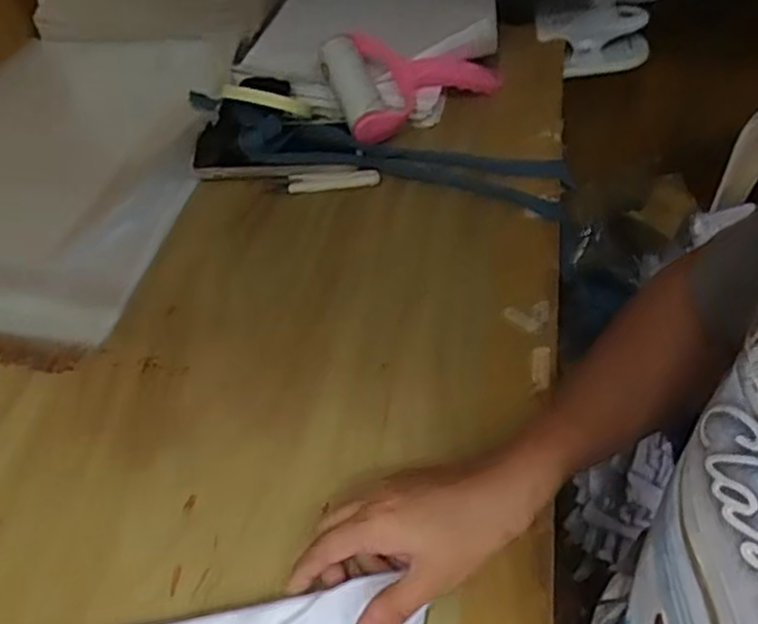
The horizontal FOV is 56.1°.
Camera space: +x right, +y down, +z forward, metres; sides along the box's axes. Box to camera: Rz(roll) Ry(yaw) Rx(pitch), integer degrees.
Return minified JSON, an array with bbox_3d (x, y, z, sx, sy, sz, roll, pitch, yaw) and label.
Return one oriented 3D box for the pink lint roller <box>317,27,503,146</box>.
[{"bbox_3d":[0.042,-0.232,0.707,0.185,0.057,0.111,-18,50,-17],"label":"pink lint roller"}]

